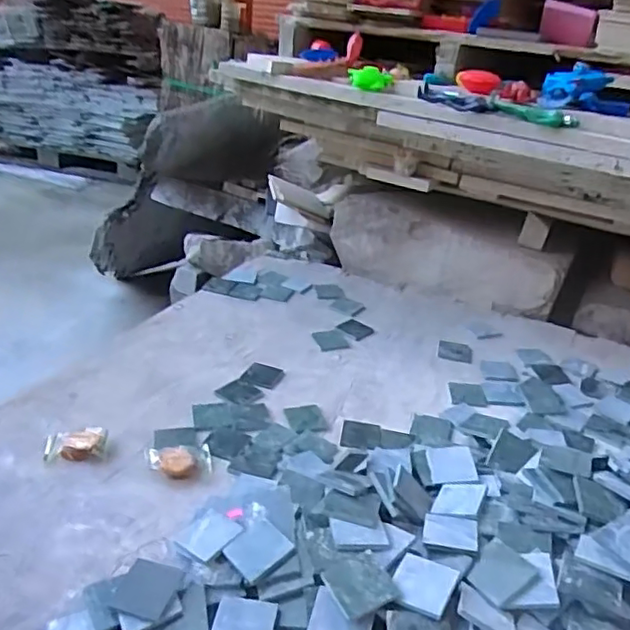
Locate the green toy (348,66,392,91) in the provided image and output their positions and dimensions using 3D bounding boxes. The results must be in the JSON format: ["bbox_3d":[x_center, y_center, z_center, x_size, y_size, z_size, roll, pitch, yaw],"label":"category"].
[{"bbox_3d":[0.090,-0.385,0.997,0.070,0.030,0.049,6,27,3],"label":"green toy"}]

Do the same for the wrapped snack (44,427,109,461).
[{"bbox_3d":[-0.284,0.154,0.729,0.069,0.025,0.051,-4,28,-15],"label":"wrapped snack"}]

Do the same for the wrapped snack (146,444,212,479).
[{"bbox_3d":[-0.157,0.167,0.717,0.071,0.019,0.051,-5,29,-18],"label":"wrapped snack"}]

